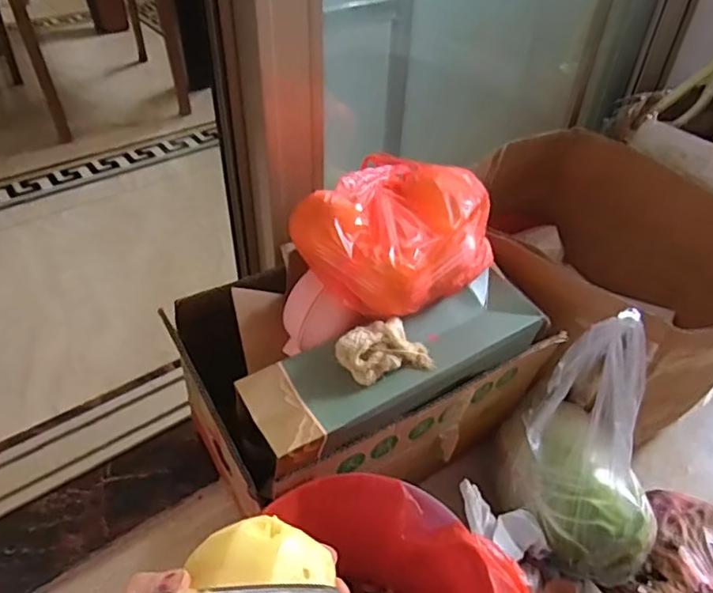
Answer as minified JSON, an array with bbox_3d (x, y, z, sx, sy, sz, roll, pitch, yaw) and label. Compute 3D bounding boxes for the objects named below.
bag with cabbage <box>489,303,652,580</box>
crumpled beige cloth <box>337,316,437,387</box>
[{"bbox_3d":[0.275,0.181,0.662,0.133,0.280,0.199,-18,46,-21],"label":"bag with cabbage"},{"bbox_3d":[0.029,0.056,0.593,0.096,0.035,0.051,-13,45,-16],"label":"crumpled beige cloth"}]

